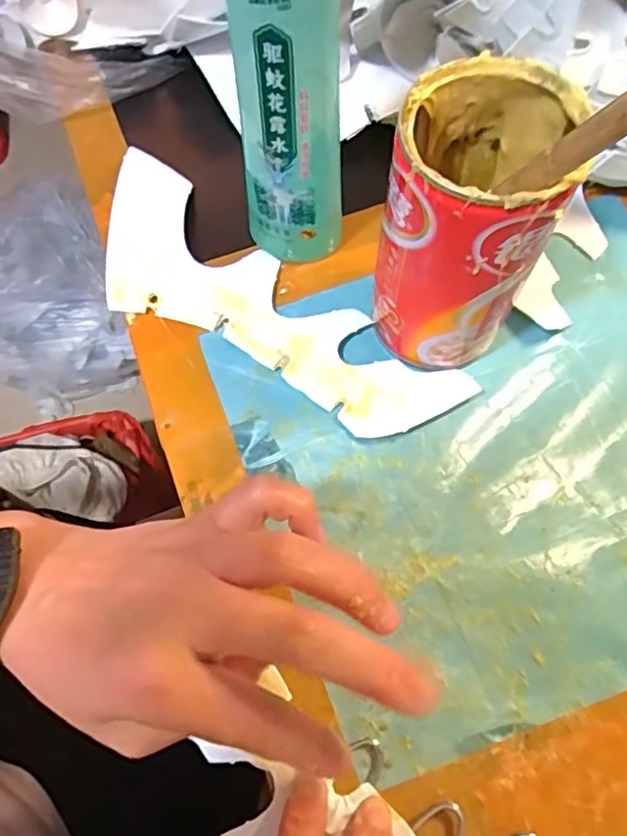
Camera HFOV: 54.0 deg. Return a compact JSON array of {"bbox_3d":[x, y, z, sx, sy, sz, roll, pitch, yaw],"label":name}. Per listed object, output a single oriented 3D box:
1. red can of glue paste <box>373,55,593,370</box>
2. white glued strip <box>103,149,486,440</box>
[{"bbox_3d":[0.060,-0.075,0.255,0.059,0.121,0.063,0,69,1],"label":"red can of glue paste"},{"bbox_3d":[-0.032,-0.054,0.311,0.218,0.010,0.074,38,78,14],"label":"white glued strip"}]

